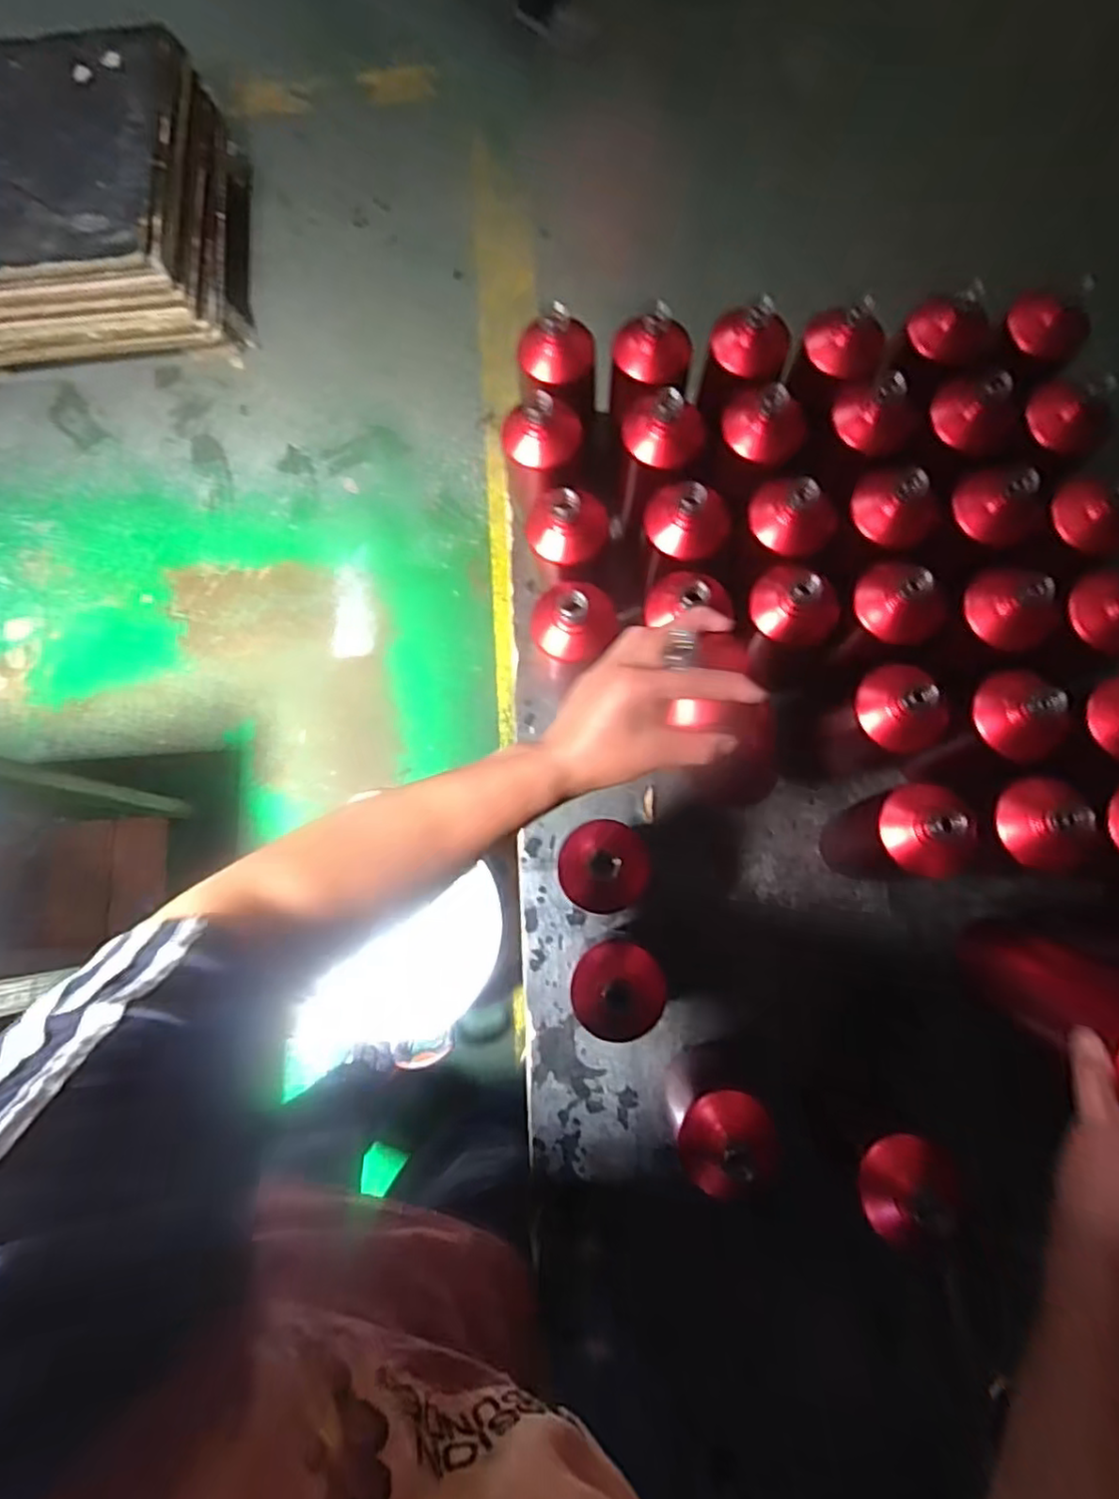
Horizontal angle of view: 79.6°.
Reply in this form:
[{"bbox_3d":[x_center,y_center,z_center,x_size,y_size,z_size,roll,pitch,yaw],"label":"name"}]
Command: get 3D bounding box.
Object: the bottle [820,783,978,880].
[{"bbox_3d":[0.314,0.086,0.642,0.075,0.217,0.081,-1,79,0],"label":"bottle"}]

